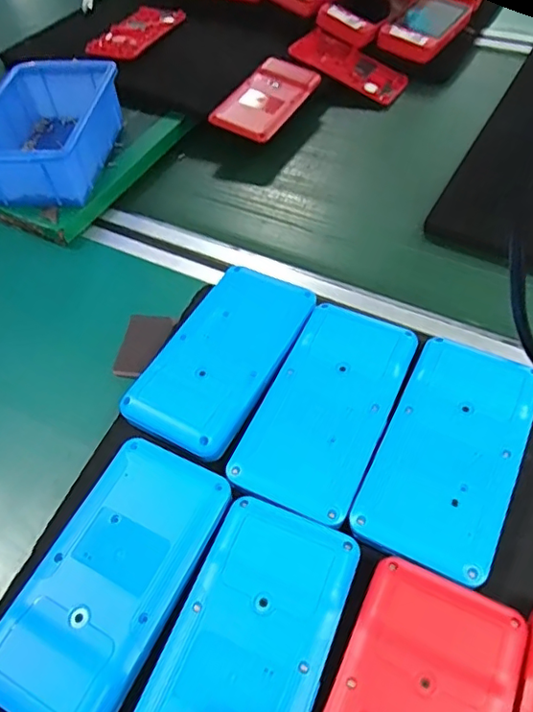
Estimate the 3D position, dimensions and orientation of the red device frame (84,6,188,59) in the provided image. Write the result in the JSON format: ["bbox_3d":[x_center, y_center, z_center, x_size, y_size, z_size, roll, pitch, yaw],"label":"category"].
[{"bbox_3d":[-0.144,-0.353,0.605,0.065,0.018,0.123,16,56,15],"label":"red device frame"}]

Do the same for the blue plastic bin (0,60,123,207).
[{"bbox_3d":[-0.185,-0.189,0.472,0.098,0.057,0.150,6,53,8],"label":"blue plastic bin"}]

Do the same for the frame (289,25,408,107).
[{"bbox_3d":[0.085,-0.302,0.571,0.122,0.010,0.061,33,61,10],"label":"frame"}]

